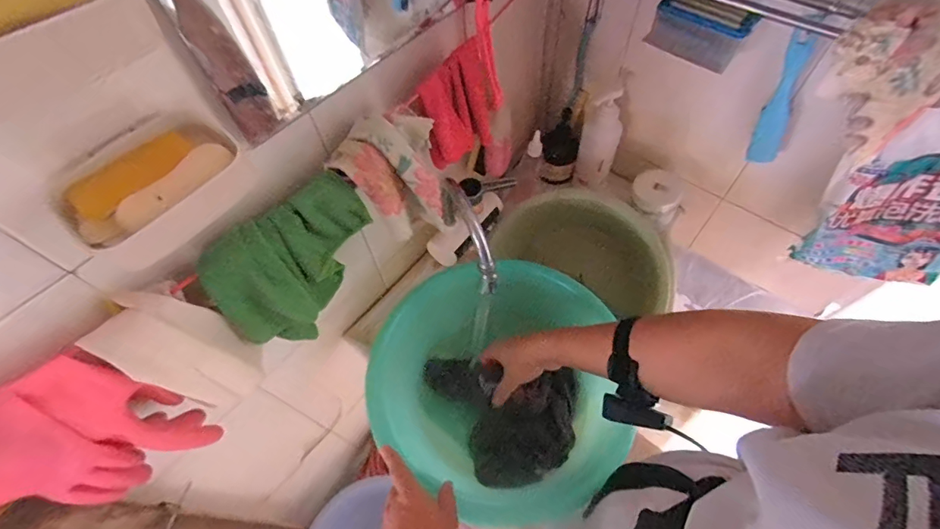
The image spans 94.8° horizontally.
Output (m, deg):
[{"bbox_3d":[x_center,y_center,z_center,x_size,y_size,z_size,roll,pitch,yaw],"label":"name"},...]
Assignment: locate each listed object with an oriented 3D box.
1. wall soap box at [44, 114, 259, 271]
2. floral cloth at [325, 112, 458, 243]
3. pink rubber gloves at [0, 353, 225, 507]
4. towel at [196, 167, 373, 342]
[{"bbox_3d":[-0.228,-0.062,0.321,0.126,0.042,0.104,-41,65,-20],"label":"wall soap box"},{"bbox_3d":[-0.087,-0.103,0.500,0.112,0.115,0.106,-16,60,-7],"label":"floral cloth"},{"bbox_3d":[-0.368,0.168,0.373,0.202,0.175,0.067,-31,62,-15],"label":"pink rubber gloves"},{"bbox_3d":[-0.186,-0.003,0.471,0.057,0.142,0.173,27,64,18],"label":"towel"}]

